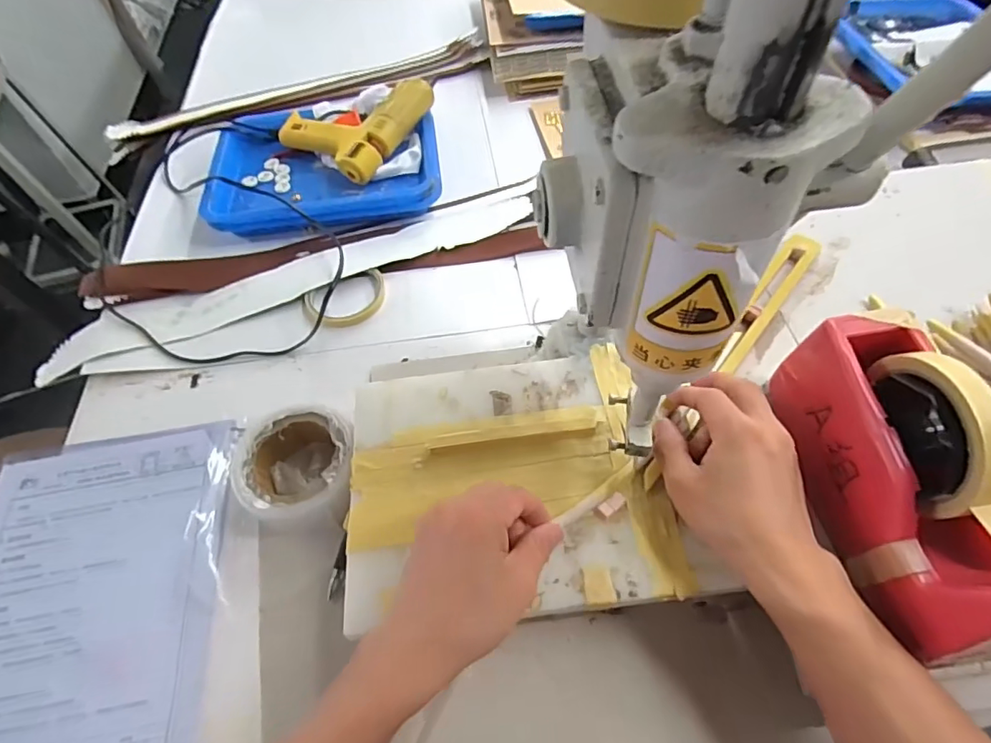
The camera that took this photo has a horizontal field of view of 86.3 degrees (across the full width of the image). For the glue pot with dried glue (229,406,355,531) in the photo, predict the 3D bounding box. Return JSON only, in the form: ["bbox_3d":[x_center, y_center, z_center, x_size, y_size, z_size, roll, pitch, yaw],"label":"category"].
[{"bbox_3d":[-0.167,0.085,0.457,0.097,0.060,0.106,-1,57,2],"label":"glue pot with dried glue"}]

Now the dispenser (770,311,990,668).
[{"bbox_3d":[0.256,0.060,0.324,0.070,0.113,0.198,-7,57,-1],"label":"dispenser"}]

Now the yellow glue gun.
[{"bbox_3d":[-0.182,-0.338,0.712,0.155,0.058,0.165,32,64,22],"label":"yellow glue gun"}]

